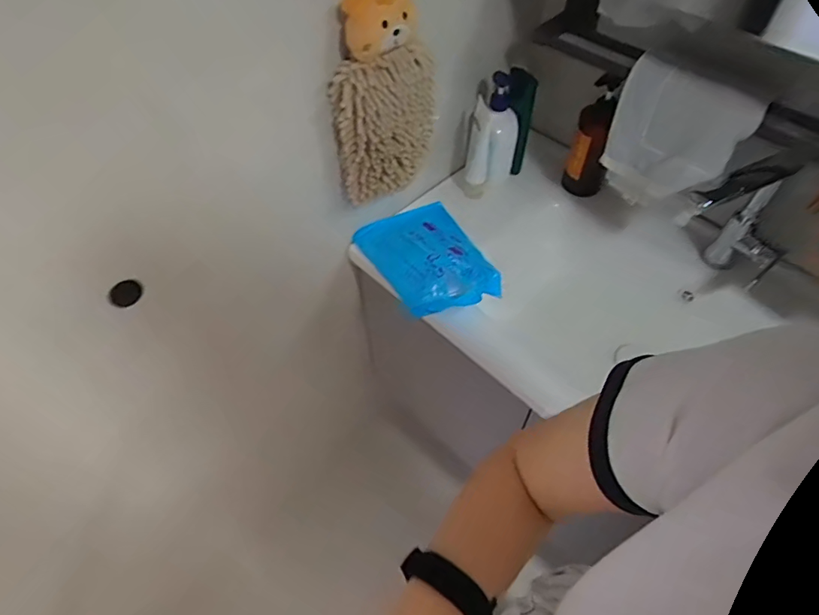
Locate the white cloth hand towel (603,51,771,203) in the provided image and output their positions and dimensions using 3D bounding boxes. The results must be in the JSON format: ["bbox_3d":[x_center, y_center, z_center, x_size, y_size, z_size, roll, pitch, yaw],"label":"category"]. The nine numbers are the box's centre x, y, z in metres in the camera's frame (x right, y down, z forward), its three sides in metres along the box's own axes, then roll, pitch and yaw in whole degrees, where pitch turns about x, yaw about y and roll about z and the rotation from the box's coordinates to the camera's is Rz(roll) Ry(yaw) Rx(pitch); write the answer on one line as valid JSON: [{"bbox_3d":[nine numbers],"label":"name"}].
[{"bbox_3d":[0.396,-0.254,0.755,0.180,0.180,0.101,25,59,17],"label":"white cloth hand towel"}]

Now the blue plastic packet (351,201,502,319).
[{"bbox_3d":[0.031,-0.093,0.826,0.182,0.064,0.236,-22,57,-14],"label":"blue plastic packet"}]

